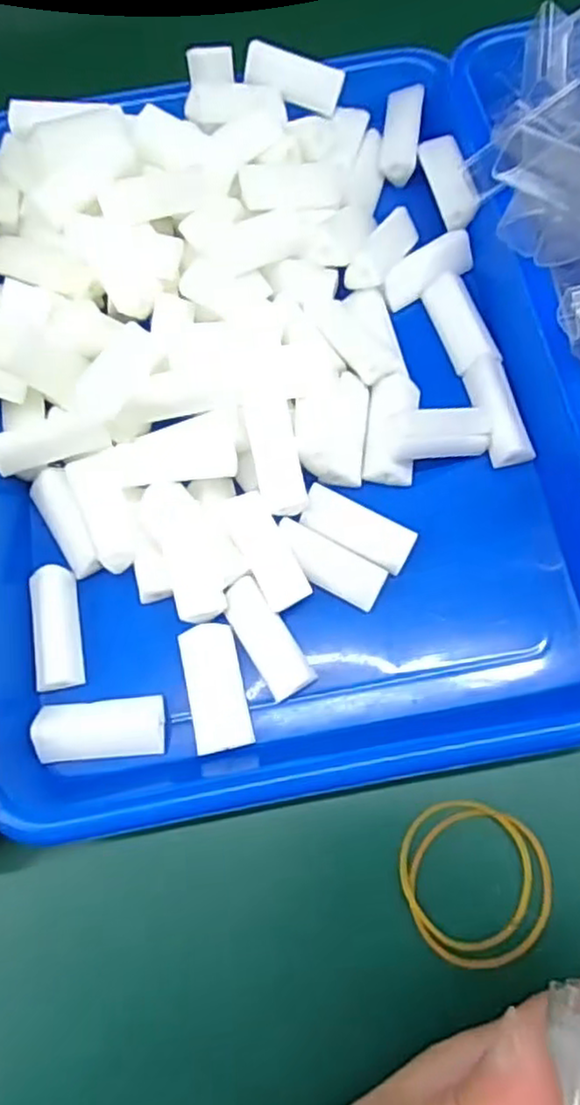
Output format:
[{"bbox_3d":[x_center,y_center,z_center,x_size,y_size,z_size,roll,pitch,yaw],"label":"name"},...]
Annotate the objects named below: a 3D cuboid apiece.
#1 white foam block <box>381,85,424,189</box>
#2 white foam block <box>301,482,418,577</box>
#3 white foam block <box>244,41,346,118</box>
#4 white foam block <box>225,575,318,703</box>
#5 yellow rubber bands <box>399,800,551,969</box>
[{"bbox_3d":[0.054,-0.203,0.334,0.017,0.011,0.046,7,71,6],"label":"white foam block"},{"bbox_3d":[0.027,-0.009,0.274,0.045,0.006,0.018,27,77,5],"label":"white foam block"},{"bbox_3d":[0.002,-0.224,0.327,0.046,0.007,0.022,15,100,-13],"label":"white foam block"},{"bbox_3d":[-0.009,0.032,0.261,0.017,0.008,0.046,-31,79,-9],"label":"white foam block"},{"bbox_3d":[0.064,0.116,0.243,0.053,0.004,0.051,-1,71,2],"label":"yellow rubber bands"}]

